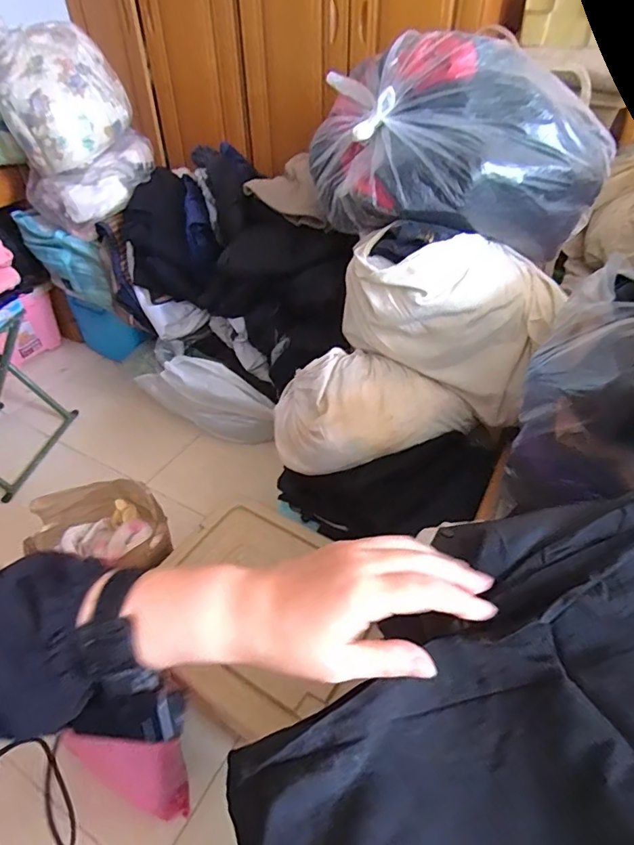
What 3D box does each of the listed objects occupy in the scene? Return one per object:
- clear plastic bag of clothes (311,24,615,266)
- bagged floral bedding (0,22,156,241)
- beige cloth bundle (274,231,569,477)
[{"bbox_3d":[0.247,-0.500,0.879,0.508,0.276,0.338,1,42,1],"label":"clear plastic bag of clothes"},{"bbox_3d":[-0.656,-0.799,1.336,0.353,0.432,0.300,-20,46,-21],"label":"bagged floral bedding"},{"bbox_3d":[0.159,-0.132,0.874,0.471,0.324,0.278,-11,43,-12],"label":"beige cloth bundle"}]

